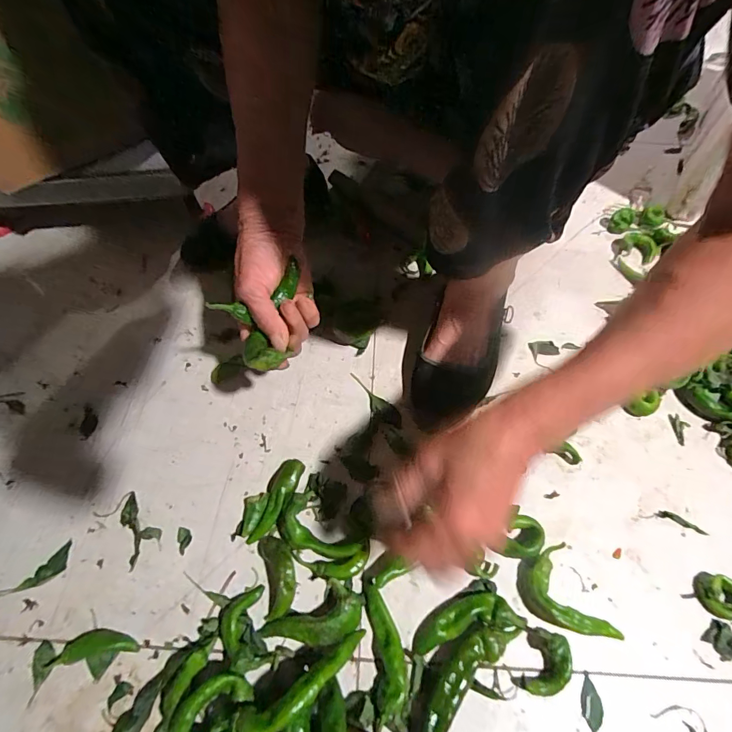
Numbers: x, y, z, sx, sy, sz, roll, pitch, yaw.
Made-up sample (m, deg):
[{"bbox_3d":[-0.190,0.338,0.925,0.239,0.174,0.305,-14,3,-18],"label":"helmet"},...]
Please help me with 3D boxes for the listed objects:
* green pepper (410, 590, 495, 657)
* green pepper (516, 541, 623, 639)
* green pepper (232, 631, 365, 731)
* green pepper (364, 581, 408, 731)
[{"bbox_3d":[0.076,0.223,0.349,0.079,0.016,0.024,-22,63,-11],"label":"green pepper"},{"bbox_3d":[0.175,0.210,0.353,0.060,0.024,0.081,-23,63,-12],"label":"green pepper"},{"bbox_3d":[-0.053,0.249,0.308,0.114,0.031,0.027,-33,65,-16],"label":"green pepper"},{"bbox_3d":[0.018,0.244,0.336,0.028,0.018,0.105,-5,61,-2],"label":"green pepper"}]

